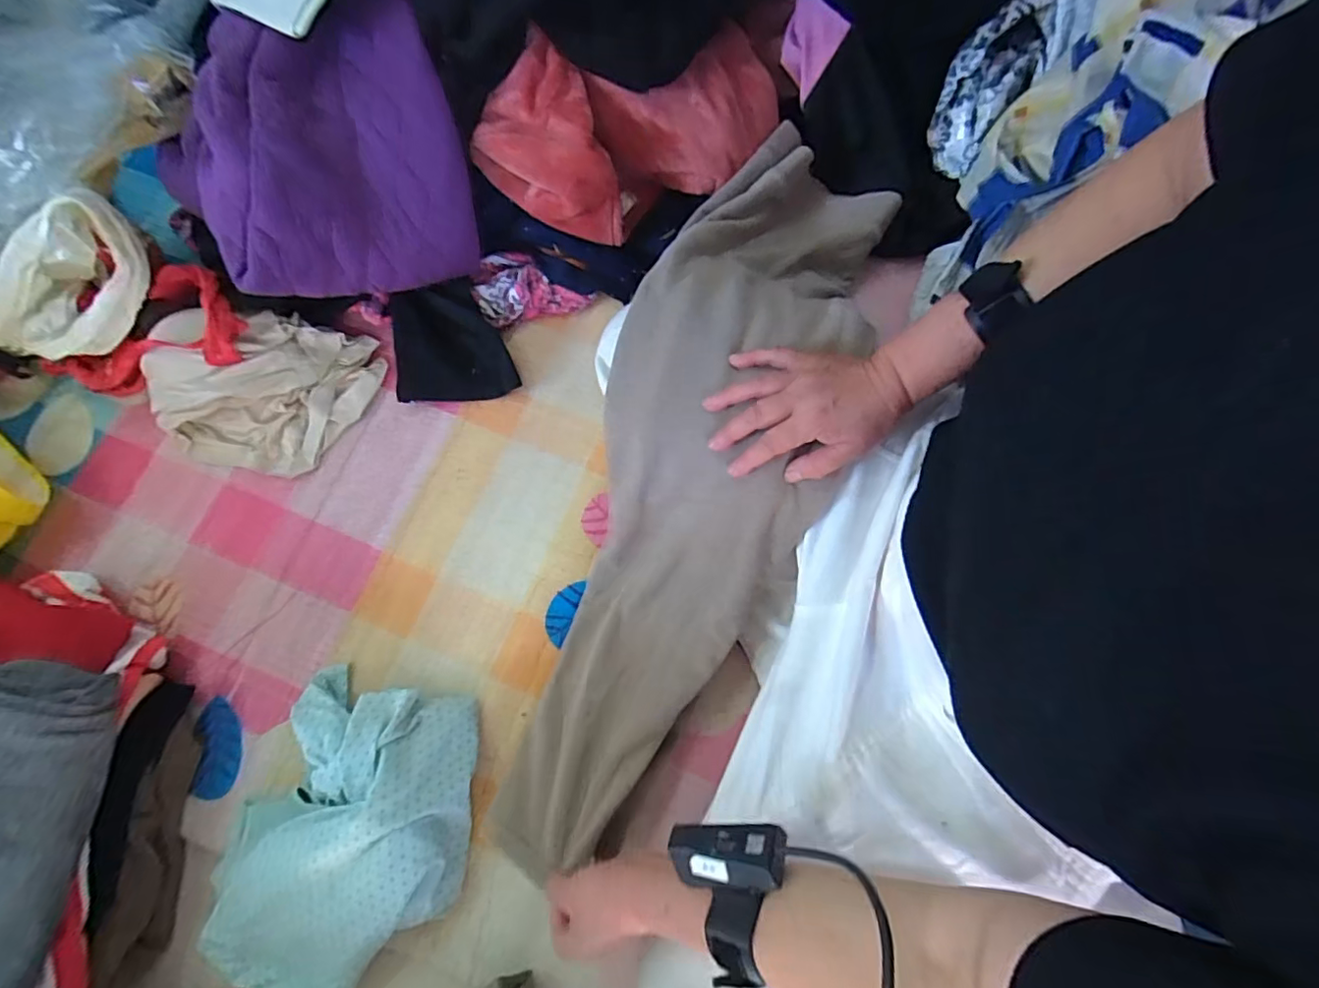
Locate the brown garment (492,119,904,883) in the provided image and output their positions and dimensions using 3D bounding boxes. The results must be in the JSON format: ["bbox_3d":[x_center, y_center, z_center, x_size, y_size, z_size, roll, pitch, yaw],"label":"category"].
[{"bbox_3d":[0.051,-0.034,0.529,0.195,0.168,0.722,19,83,6],"label":"brown garment"}]

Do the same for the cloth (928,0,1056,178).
[{"bbox_3d":[0.345,-0.433,0.597,0.081,0.057,0.170,32,110,8],"label":"cloth"}]

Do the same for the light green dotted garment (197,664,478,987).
[{"bbox_3d":[-0.285,0.316,0.497,0.212,0.080,0.297,22,78,6],"label":"light green dotted garment"}]

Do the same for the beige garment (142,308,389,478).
[{"bbox_3d":[-0.434,-0.115,0.612,0.218,0.061,0.170,9,77,3],"label":"beige garment"}]

